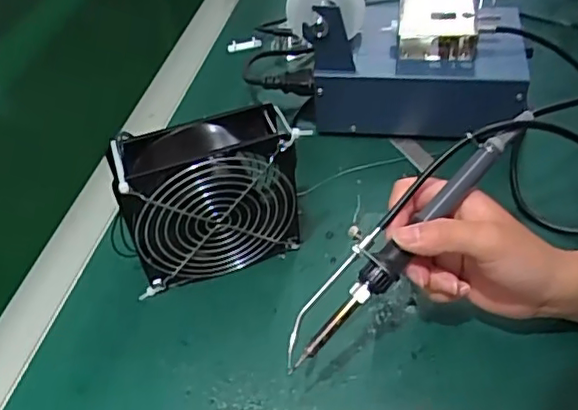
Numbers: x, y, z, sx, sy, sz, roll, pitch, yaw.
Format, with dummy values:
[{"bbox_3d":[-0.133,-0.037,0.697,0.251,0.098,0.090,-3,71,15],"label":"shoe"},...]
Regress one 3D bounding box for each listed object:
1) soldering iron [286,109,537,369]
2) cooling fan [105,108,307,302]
[{"bbox_3d":[0.070,0.014,0.378,0.207,0.016,0.033,-44,52,-3],"label":"soldering iron"},{"bbox_3d":[-0.056,0.001,0.448,0.134,0.128,0.041,-18,48,-10],"label":"cooling fan"}]

